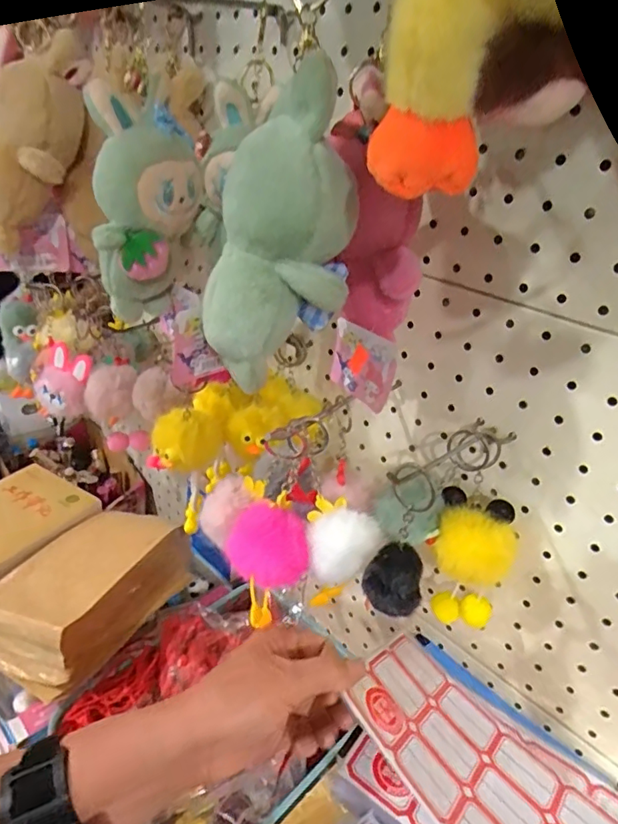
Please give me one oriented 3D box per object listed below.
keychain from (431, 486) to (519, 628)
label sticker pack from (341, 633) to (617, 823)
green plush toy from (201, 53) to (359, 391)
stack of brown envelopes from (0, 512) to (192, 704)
[{"bbox_3d":[0.118,0.113,0.394,0.058,0.099,0.052,19,30,22],"label":"keychain"},{"bbox_3d":[0.134,0.251,0.347,0.231,0.021,0.115,36,25,29],"label":"label sticker pack"},{"bbox_3d":[-0.017,-0.089,0.279,0.071,0.141,0.052,0,29,-13],"label":"green plush toy"},{"bbox_3d":[-0.234,0.180,0.562,0.133,0.077,0.194,19,30,21],"label":"stack of brown envelopes"}]

